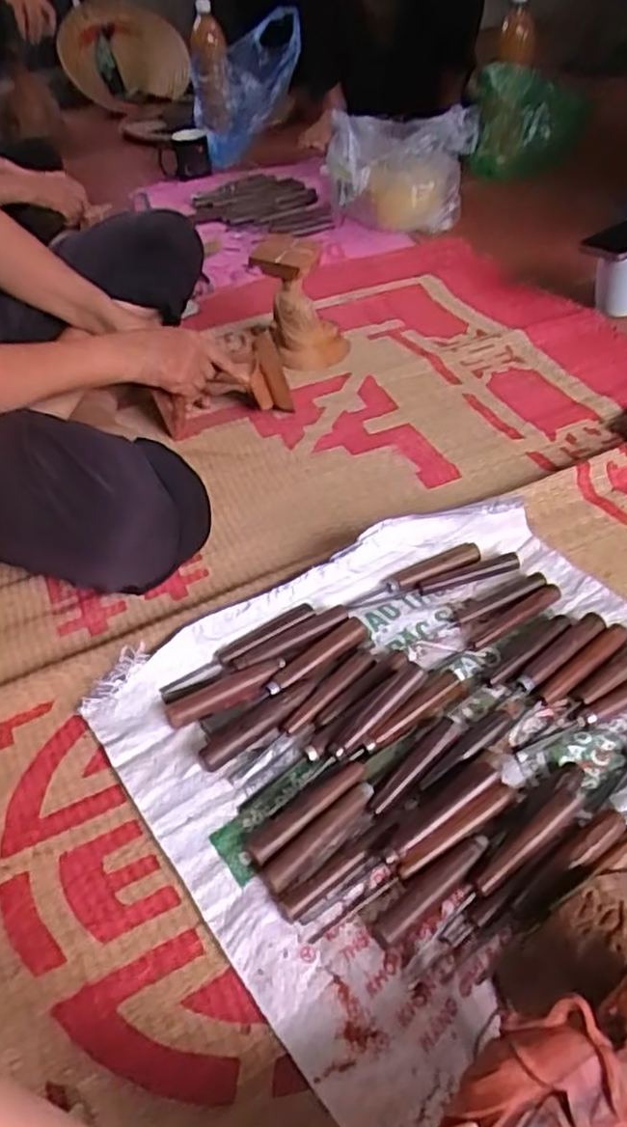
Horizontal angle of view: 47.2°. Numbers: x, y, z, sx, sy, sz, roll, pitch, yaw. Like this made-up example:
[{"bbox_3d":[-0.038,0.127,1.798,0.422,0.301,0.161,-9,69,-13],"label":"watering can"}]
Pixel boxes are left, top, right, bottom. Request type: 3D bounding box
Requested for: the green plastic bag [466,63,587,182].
[{"bbox_3d":[0.470,-0.978,1.603,0.233,0.200,0.136,4,45,11],"label":"green plastic bag"}]

